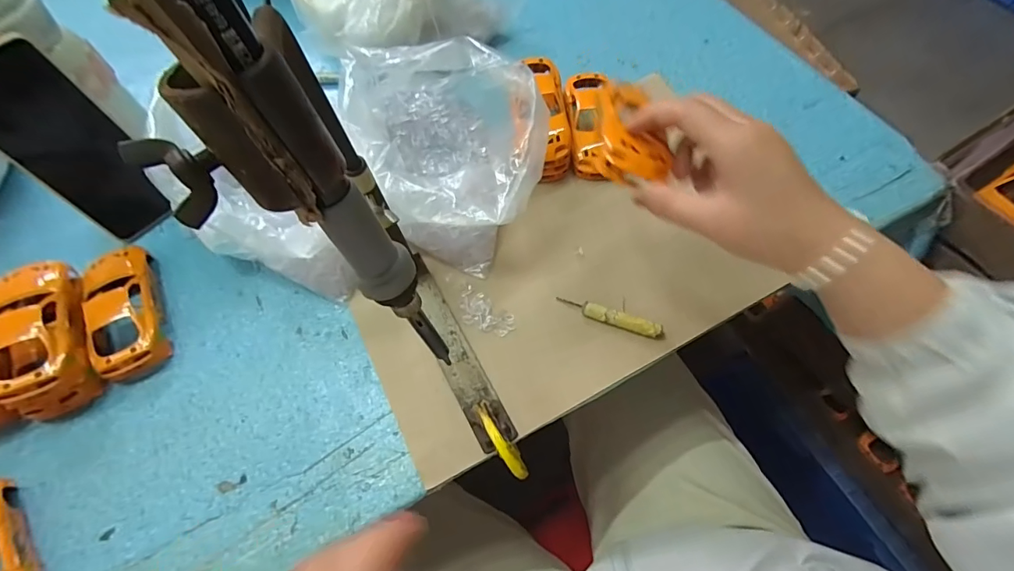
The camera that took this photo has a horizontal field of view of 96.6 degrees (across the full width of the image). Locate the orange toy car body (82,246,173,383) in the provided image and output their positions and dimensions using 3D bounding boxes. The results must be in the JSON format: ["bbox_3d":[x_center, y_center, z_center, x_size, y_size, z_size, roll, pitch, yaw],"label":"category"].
[{"bbox_3d":[-0.331,0.019,0.390,0.050,0.028,0.124,-25,66,-10],"label":"orange toy car body"}]

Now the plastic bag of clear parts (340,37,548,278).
[{"bbox_3d":[-0.063,-0.139,0.418,0.157,0.097,0.245,-27,65,-11],"label":"plastic bag of clear parts"}]

